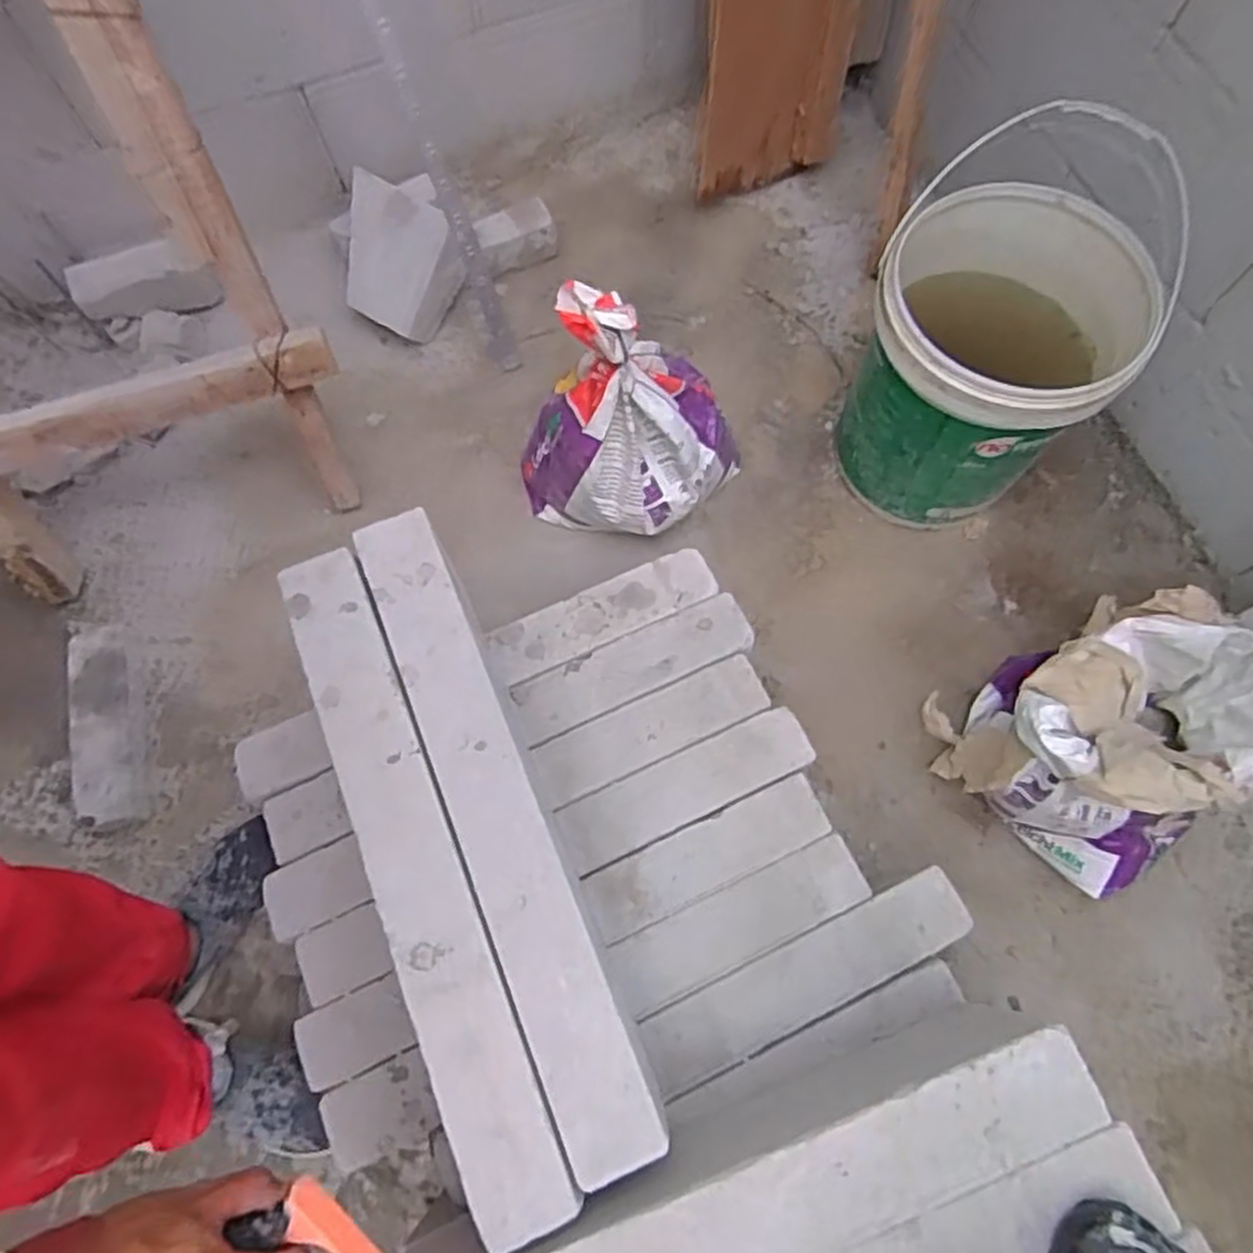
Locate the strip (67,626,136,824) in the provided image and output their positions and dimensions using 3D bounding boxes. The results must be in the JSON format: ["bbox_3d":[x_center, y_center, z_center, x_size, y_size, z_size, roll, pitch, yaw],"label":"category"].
[{"bbox_3d":[-0.724,0.125,1.088,0.086,0.047,0.305,-19,71,-6],"label":"strip"}]

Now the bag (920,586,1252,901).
[{"bbox_3d":[0.582,0.113,0.965,0.313,0.248,0.317,35,74,12],"label":"bag"}]

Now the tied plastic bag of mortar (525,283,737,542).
[{"bbox_3d":[0.002,-0.290,1.048,0.277,0.392,0.228,23,72,9],"label":"tied plastic bag of mortar"}]

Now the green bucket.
[{"bbox_3d":[0.455,-0.353,1.019,0.298,0.413,0.300,0,70,0],"label":"green bucket"}]

